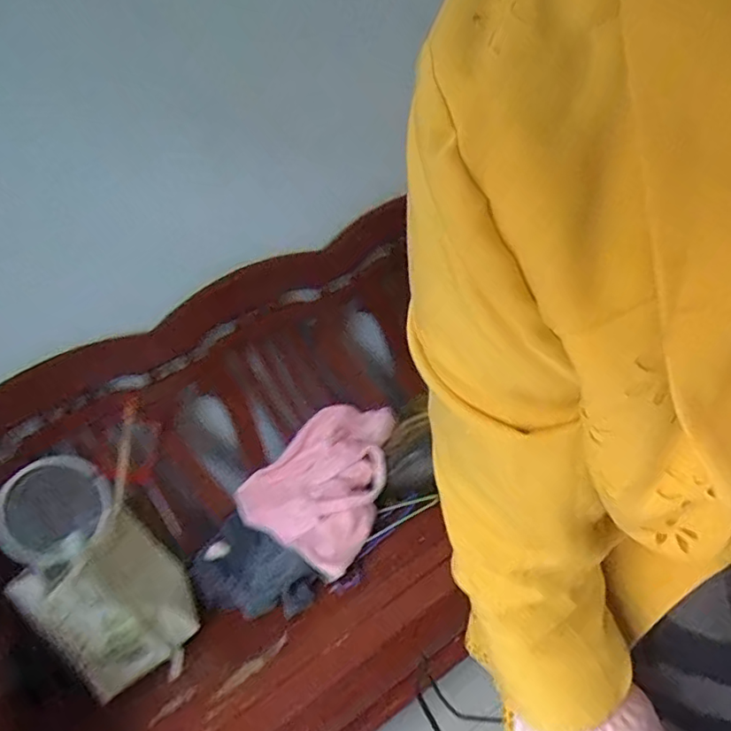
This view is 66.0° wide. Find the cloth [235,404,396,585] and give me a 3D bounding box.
[{"bbox_3d":[-0.073,0.273,1.405,0.328,0.040,0.424,25,57,29],"label":"cloth"}]

